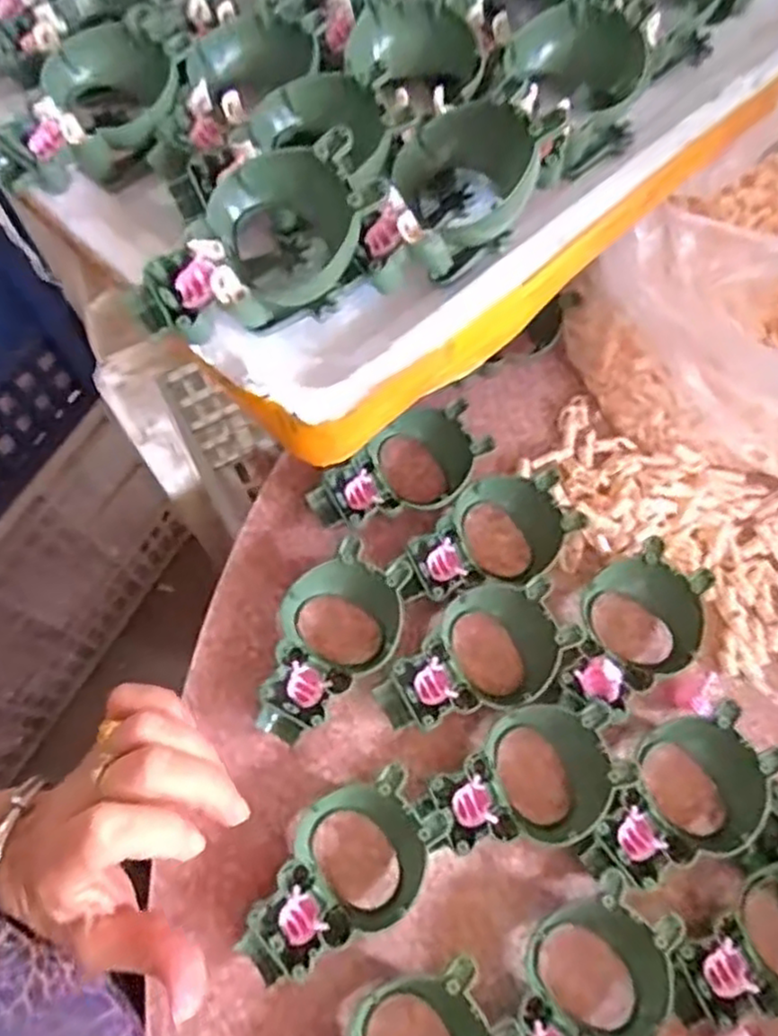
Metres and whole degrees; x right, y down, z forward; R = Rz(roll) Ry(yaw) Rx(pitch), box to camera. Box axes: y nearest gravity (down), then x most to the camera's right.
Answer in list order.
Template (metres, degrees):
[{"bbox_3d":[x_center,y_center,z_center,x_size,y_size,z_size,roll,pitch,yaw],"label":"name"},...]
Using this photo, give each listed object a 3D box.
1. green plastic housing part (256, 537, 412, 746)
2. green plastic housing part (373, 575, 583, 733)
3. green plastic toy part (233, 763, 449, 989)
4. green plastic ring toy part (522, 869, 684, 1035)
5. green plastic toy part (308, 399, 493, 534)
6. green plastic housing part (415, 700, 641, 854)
[{"bbox_3d":[-0.030,0.065,0.351,0.059,0.030,0.101,29,71,12],"label":"green plastic housing part"},{"bbox_3d":[0.042,0.072,0.348,0.101,0.027,0.058,-27,70,-10],"label":"green plastic housing part"},{"bbox_3d":[-0.020,0.164,0.313,0.057,0.027,0.100,38,73,15],"label":"green plastic toy part"},{"bbox_3d":[0.085,0.208,0.295,0.055,0.024,0.098,32,71,13],"label":"green plastic ring toy part"},{"bbox_3d":[0.005,-0.023,0.387,0.101,0.029,0.056,-27,70,-10],"label":"green plastic toy part"},{"bbox_3d":[0.062,0.126,0.327,0.097,0.027,0.059,-19,69,-7],"label":"green plastic housing part"}]

